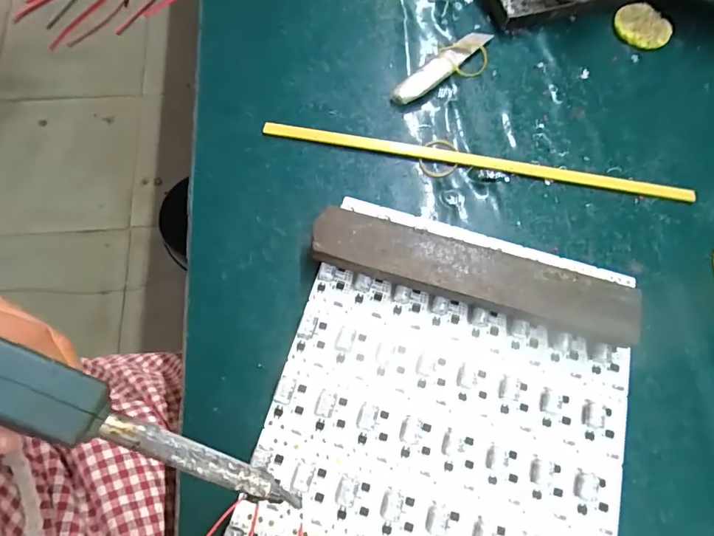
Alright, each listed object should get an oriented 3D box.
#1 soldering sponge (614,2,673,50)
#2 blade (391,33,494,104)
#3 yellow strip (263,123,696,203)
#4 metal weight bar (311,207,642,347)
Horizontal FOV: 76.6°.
[{"bbox_3d":[0.244,-0.206,0.387,0.047,0.007,0.044,37,72,11],"label":"soldering sponge"},{"bbox_3d":[0.068,-0.161,0.359,0.104,0.006,0.019,-42,77,-16],"label":"blade"},{"bbox_3d":[0.088,-0.077,0.332,0.311,0.005,0.013,9,69,0],"label":"yellow strip"},{"bbox_3d":[0.071,0.006,0.285,0.198,0.028,0.036,16,69,3],"label":"metal weight bar"}]

